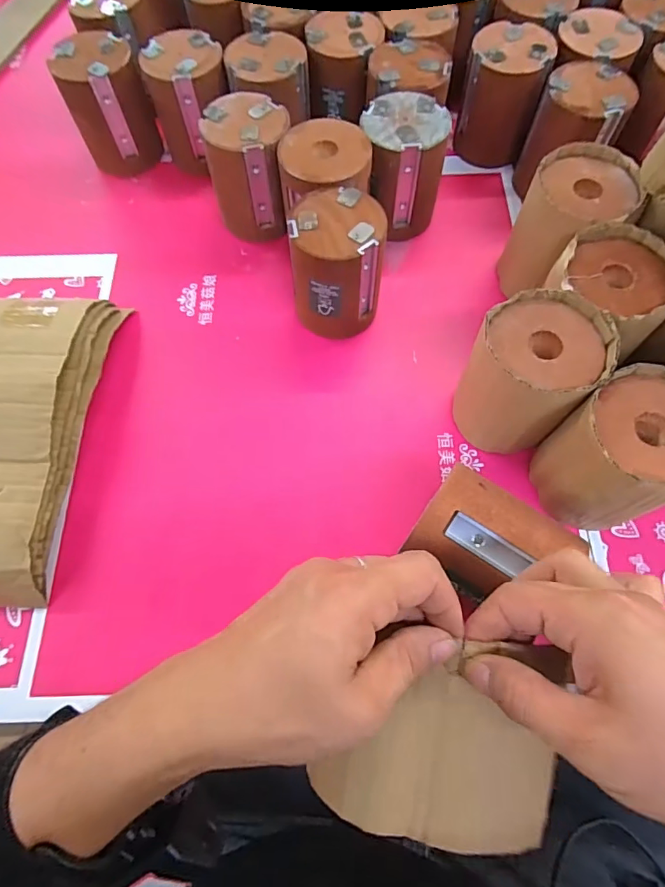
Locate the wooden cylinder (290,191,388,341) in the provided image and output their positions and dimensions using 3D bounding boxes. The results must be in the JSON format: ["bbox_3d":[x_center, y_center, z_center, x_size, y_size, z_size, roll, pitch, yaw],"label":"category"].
[{"bbox_3d":[0.006,-0.150,0.415,0.076,0.097,0.087,-5,68,-2],"label":"wooden cylinder"}]

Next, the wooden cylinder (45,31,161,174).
[{"bbox_3d":[-0.233,-0.354,0.498,0.079,0.098,0.075,-24,70,-9],"label":"wooden cylinder"}]

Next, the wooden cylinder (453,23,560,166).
[{"bbox_3d":[0.170,-0.350,0.485,0.075,0.091,0.087,12,69,5],"label":"wooden cylinder"}]

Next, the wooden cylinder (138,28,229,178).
[{"bbox_3d":[-0.146,-0.352,0.497,0.080,0.096,0.083,-16,69,-6],"label":"wooden cylinder"}]

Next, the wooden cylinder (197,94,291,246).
[{"bbox_3d":[-0.078,-0.266,0.461,0.072,0.097,0.081,-2,68,0],"label":"wooden cylinder"}]

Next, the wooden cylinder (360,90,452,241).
[{"bbox_3d":[0.066,-0.262,0.460,0.078,0.098,0.080,3,68,1],"label":"wooden cylinder"}]

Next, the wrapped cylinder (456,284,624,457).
[{"bbox_3d":[0.144,-0.047,0.365,0.085,0.104,0.094,24,70,10],"label":"wrapped cylinder"}]

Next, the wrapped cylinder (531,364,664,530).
[{"bbox_3d":[0.202,0.009,0.342,0.084,0.106,0.079,0,68,0],"label":"wrapped cylinder"}]

